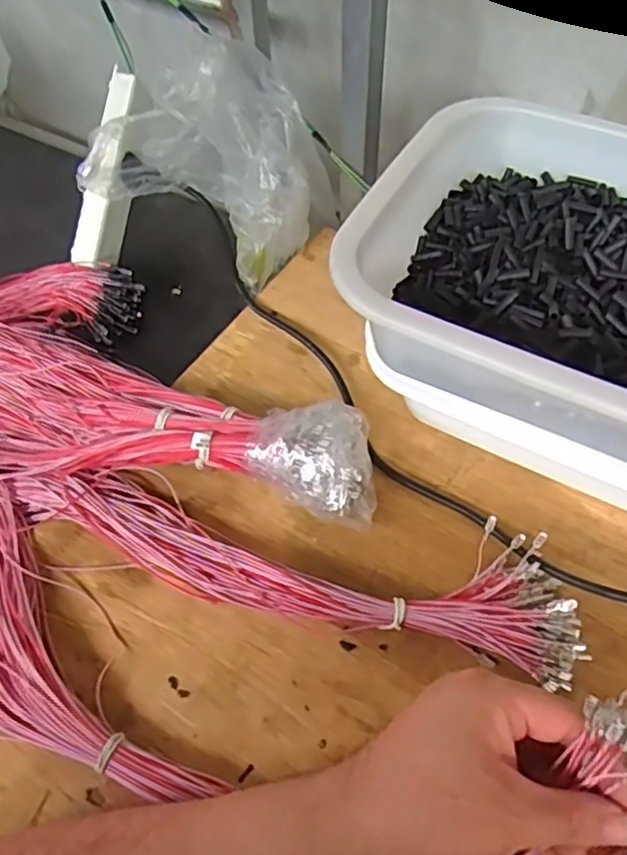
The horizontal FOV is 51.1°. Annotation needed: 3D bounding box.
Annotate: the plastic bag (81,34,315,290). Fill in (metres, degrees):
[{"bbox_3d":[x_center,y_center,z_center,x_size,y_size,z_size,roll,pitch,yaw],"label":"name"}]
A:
[{"bbox_3d":[-0.102,-0.243,0.578,0.201,0.142,0.117,29,61,21],"label":"plastic bag"}]

